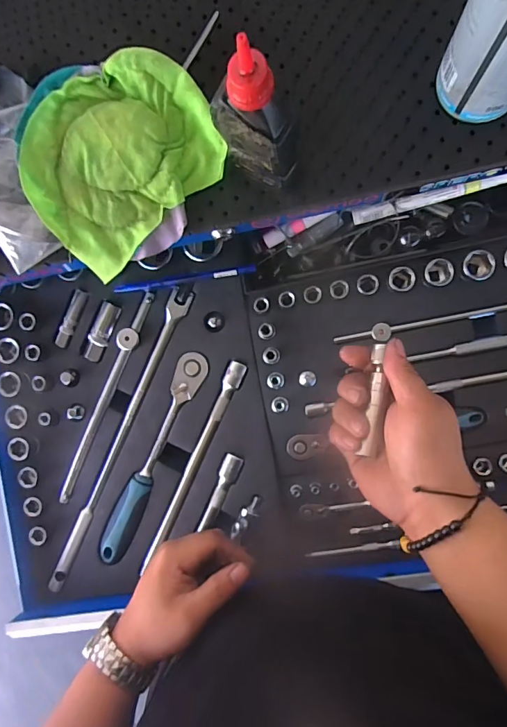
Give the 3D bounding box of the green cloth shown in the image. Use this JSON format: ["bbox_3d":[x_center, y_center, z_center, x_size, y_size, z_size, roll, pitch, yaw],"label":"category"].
[{"bbox_3d":[-0.114,-0.173,0.355,0.162,0.030,0.131,-40,86,6],"label":"green cloth"}]

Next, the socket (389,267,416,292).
[{"bbox_3d":[0.143,-0.081,0.414,0.023,0.022,0.022,0,90,7],"label":"socket"}]

